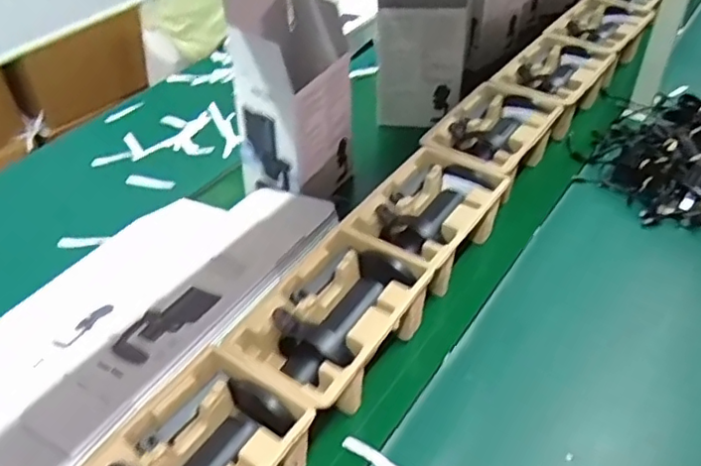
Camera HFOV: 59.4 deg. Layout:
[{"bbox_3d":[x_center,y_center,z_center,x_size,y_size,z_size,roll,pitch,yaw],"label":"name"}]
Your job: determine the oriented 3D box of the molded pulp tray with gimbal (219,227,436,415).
[{"bbox_3d":[-0.022,0.112,0.727,0.146,0.088,0.227,25,50,24],"label":"molded pulp tray with gimbal"}]

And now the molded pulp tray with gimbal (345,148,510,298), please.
[{"bbox_3d":[0.106,-0.014,0.864,0.151,0.093,0.228,26,50,25],"label":"molded pulp tray with gimbal"}]

